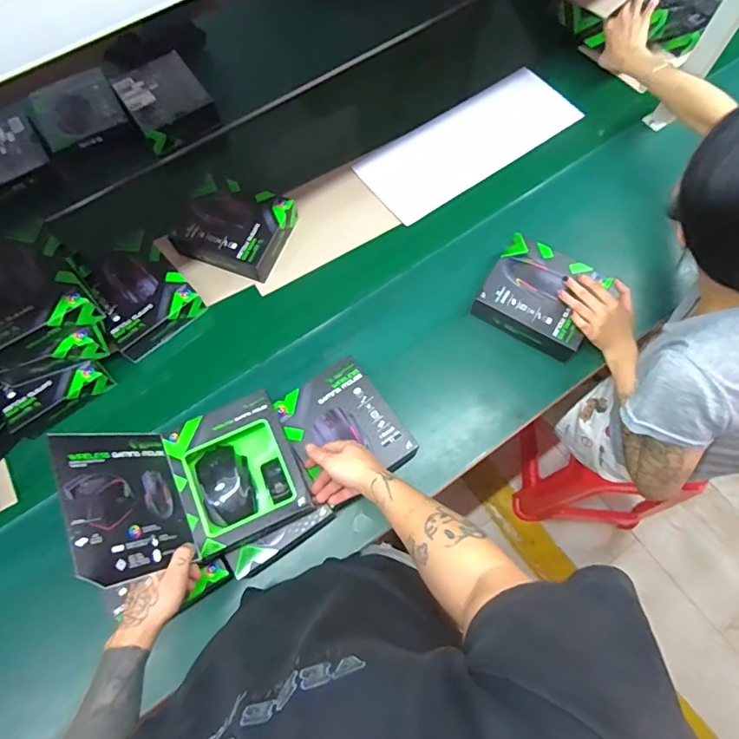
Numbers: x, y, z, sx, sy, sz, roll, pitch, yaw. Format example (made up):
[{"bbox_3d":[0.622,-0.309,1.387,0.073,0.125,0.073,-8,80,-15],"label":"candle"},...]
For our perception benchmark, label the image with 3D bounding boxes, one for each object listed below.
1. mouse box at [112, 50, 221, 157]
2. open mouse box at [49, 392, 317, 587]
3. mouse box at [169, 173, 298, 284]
[{"bbox_3d":[-0.425,-0.558,1.011,0.157,0.056,0.189,-36,74,-11],"label":"mouse box"},{"bbox_3d":[-0.215,0.135,0.607,0.225,0.175,0.178,-26,72,-8],"label":"open mouse box"},{"bbox_3d":[-0.251,-0.267,0.904,0.185,0.061,0.168,19,71,7],"label":"mouse box"}]

